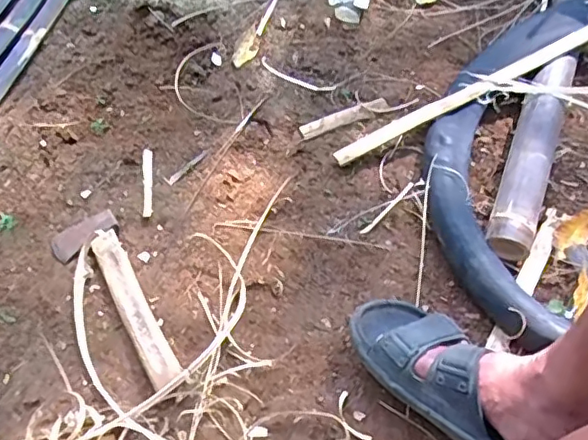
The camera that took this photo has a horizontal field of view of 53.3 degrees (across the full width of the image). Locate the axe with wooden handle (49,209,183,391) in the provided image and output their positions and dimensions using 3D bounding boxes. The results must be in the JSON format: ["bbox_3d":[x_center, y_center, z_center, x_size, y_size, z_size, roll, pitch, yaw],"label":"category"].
[{"bbox_3d":[-0.220,0.100,0.745,0.088,0.033,0.274,-30,65,-17],"label":"axe with wooden handle"}]

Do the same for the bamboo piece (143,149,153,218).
[{"bbox_3d":[-0.213,-0.056,0.853,0.013,0.004,0.119,-6,61,-5],"label":"bamboo piece"}]

